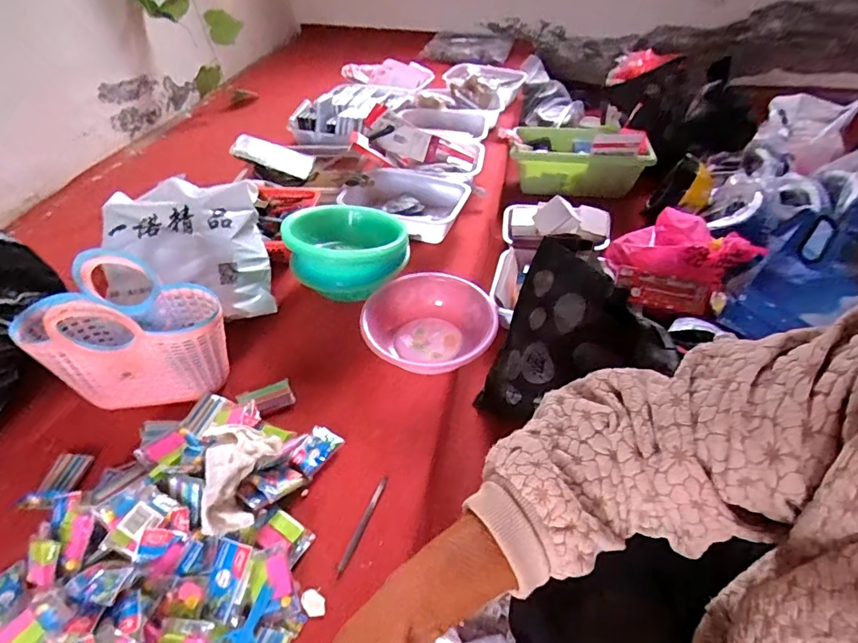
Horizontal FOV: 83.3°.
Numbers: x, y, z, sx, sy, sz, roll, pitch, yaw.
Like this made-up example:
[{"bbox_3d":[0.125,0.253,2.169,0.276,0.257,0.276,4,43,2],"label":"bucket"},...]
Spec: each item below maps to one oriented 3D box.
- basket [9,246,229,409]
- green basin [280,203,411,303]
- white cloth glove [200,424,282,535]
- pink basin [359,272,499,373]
[{"bbox_3d":[-0.459,0.023,0.739,0.283,0.215,0.115,-6,43,-4],"label":"basket"},{"bbox_3d":[-0.162,-0.152,0.967,0.220,0.111,0.209,-1,43,1],"label":"green basin"},{"bbox_3d":[-0.243,0.194,0.630,0.093,0.058,0.136,-11,44,-10],"label":"white cloth glove"},{"bbox_3d":[0.002,0.011,0.870,0.226,0.086,0.207,-1,43,1],"label":"pink basin"}]

